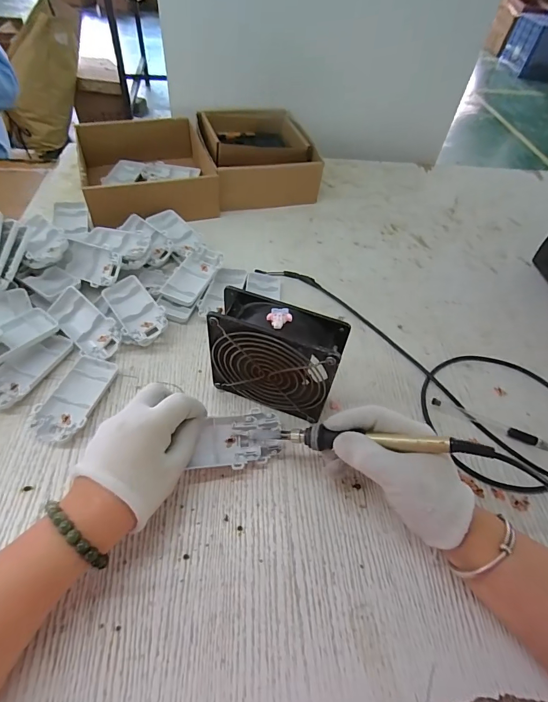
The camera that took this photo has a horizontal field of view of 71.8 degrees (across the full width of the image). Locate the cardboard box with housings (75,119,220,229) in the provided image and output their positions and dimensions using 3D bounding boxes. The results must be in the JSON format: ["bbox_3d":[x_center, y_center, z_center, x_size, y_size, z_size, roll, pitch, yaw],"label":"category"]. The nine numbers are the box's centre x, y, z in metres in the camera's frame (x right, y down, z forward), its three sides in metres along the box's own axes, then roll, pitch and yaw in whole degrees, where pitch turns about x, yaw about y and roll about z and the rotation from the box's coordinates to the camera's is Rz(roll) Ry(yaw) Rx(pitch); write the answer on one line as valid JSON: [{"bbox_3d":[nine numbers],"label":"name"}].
[{"bbox_3d":[-0.199,-0.279,0.595,0.195,0.063,0.210,-15,56,-16],"label":"cardboard box with housings"}]

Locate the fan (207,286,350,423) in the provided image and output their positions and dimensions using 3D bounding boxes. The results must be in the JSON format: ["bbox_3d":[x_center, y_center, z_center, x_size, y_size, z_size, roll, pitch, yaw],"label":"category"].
[{"bbox_3d":[0.001,0.007,0.367,0.116,0.120,0.045,19,54,9],"label":"fan"}]

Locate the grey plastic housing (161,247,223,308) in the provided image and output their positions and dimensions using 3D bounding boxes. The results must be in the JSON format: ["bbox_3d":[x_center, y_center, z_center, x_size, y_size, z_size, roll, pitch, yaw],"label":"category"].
[{"bbox_3d":[-0.105,-0.099,0.499,0.049,0.021,0.095,23,55,12],"label":"grey plastic housing"}]

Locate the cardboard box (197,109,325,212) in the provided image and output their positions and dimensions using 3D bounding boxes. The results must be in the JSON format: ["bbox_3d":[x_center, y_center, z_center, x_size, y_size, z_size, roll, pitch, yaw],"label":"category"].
[{"bbox_3d":[-0.030,-0.343,0.667,0.182,0.070,0.217,-11,55,-13],"label":"cardboard box"}]

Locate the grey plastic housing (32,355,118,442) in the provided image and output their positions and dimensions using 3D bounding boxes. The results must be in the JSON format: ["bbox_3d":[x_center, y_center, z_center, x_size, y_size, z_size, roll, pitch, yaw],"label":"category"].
[{"bbox_3d":[-0.207,0.048,0.397,0.051,0.013,0.096,12,53,4],"label":"grey plastic housing"}]

